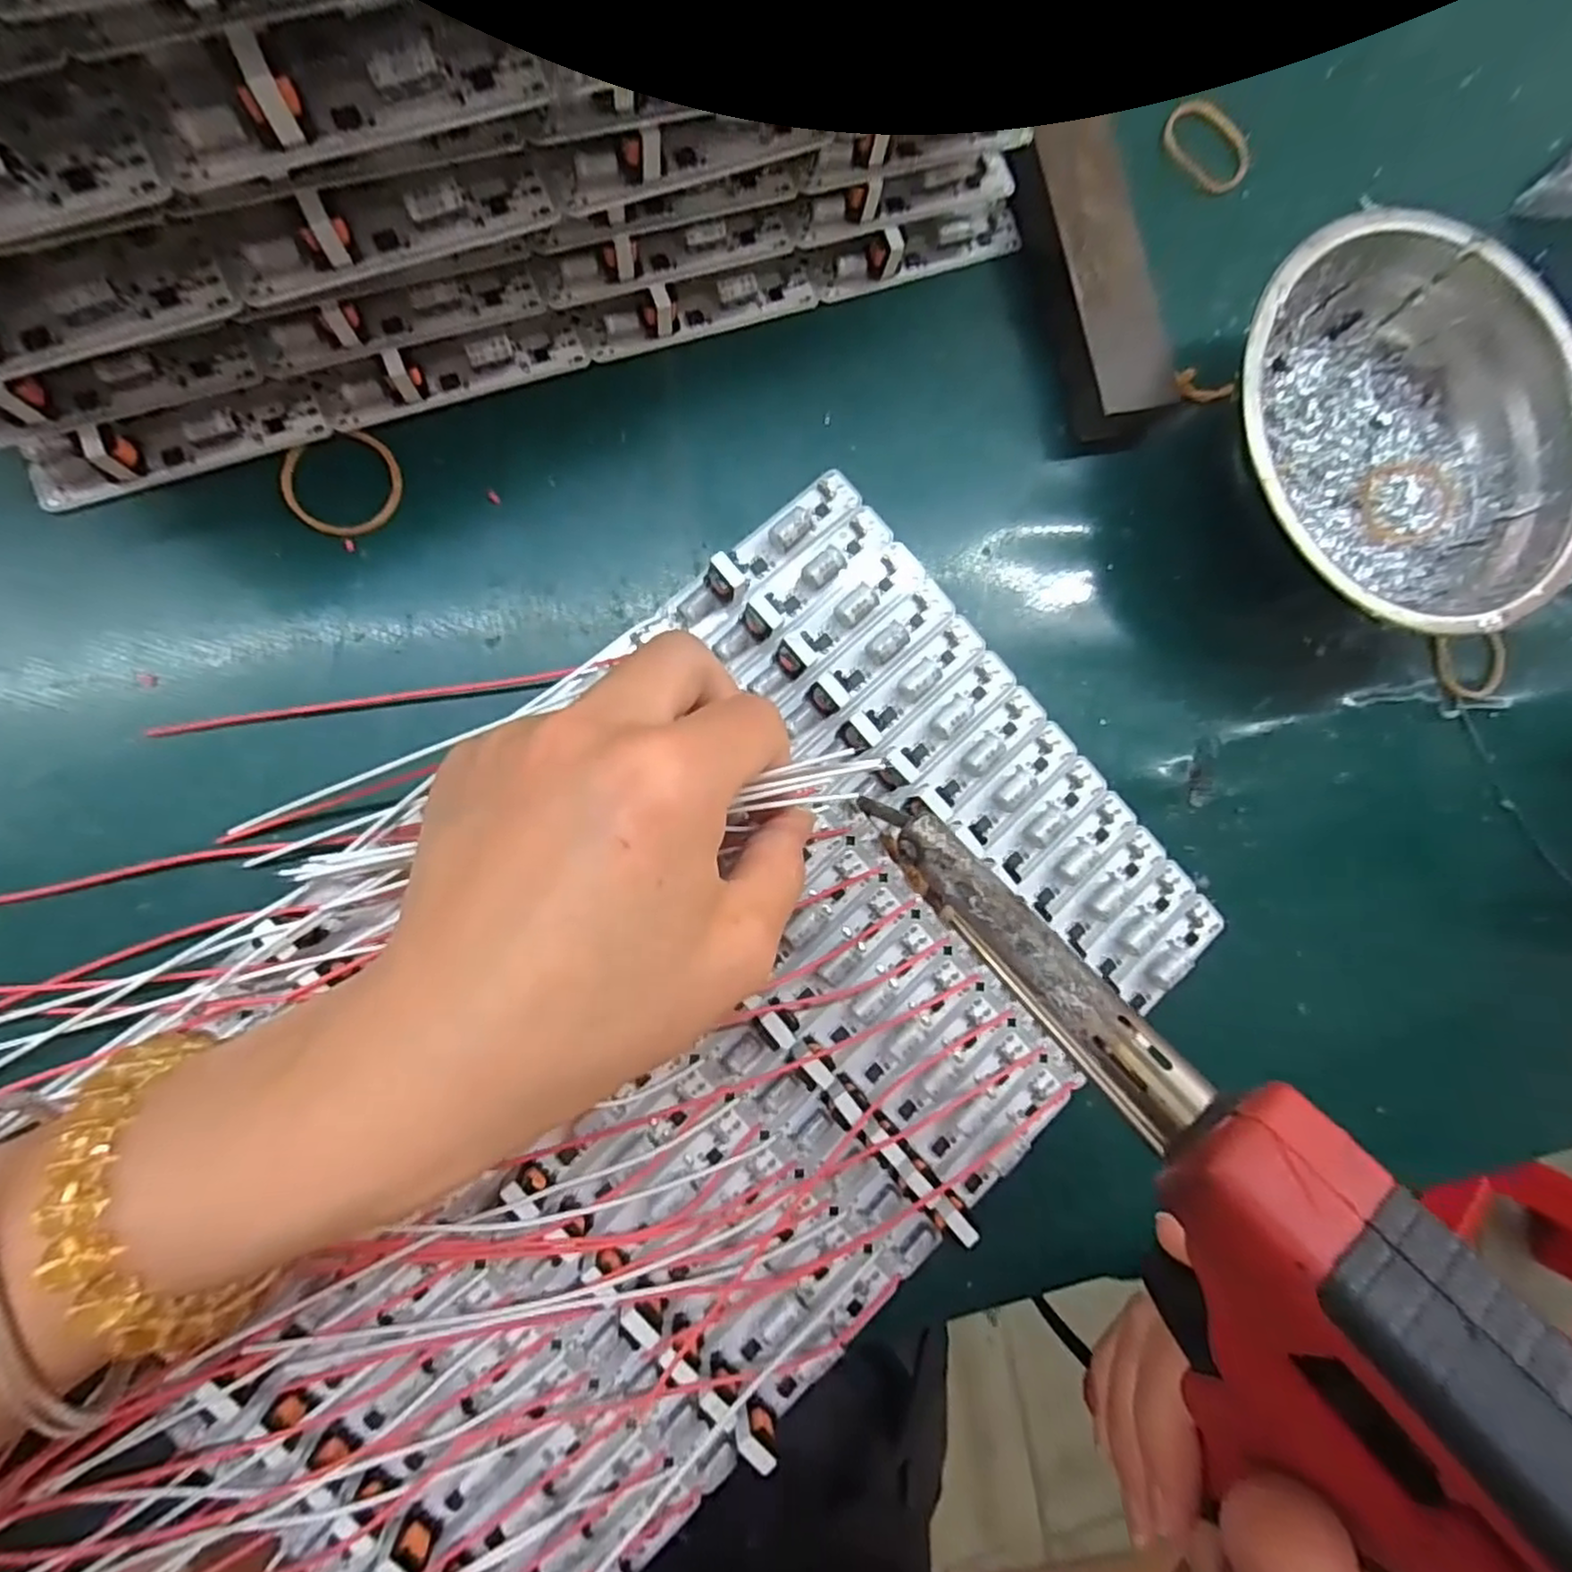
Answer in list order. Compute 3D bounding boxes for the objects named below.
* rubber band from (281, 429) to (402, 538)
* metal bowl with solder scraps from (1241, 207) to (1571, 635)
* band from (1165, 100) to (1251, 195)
[{"bbox_3d":[-0.126,-0.086,0.198,0.031,0.004,0.030,1,85,-9],"label":"rubber band"},{"bbox_3d":[0.193,-0.109,0.229,0.125,0.041,0.122,1,85,-9],"label":"metal bowl with solder scraps"},{"bbox_3d":[0.152,-0.231,0.252,0.034,0.006,0.023,37,81,-4],"label":"band"}]

